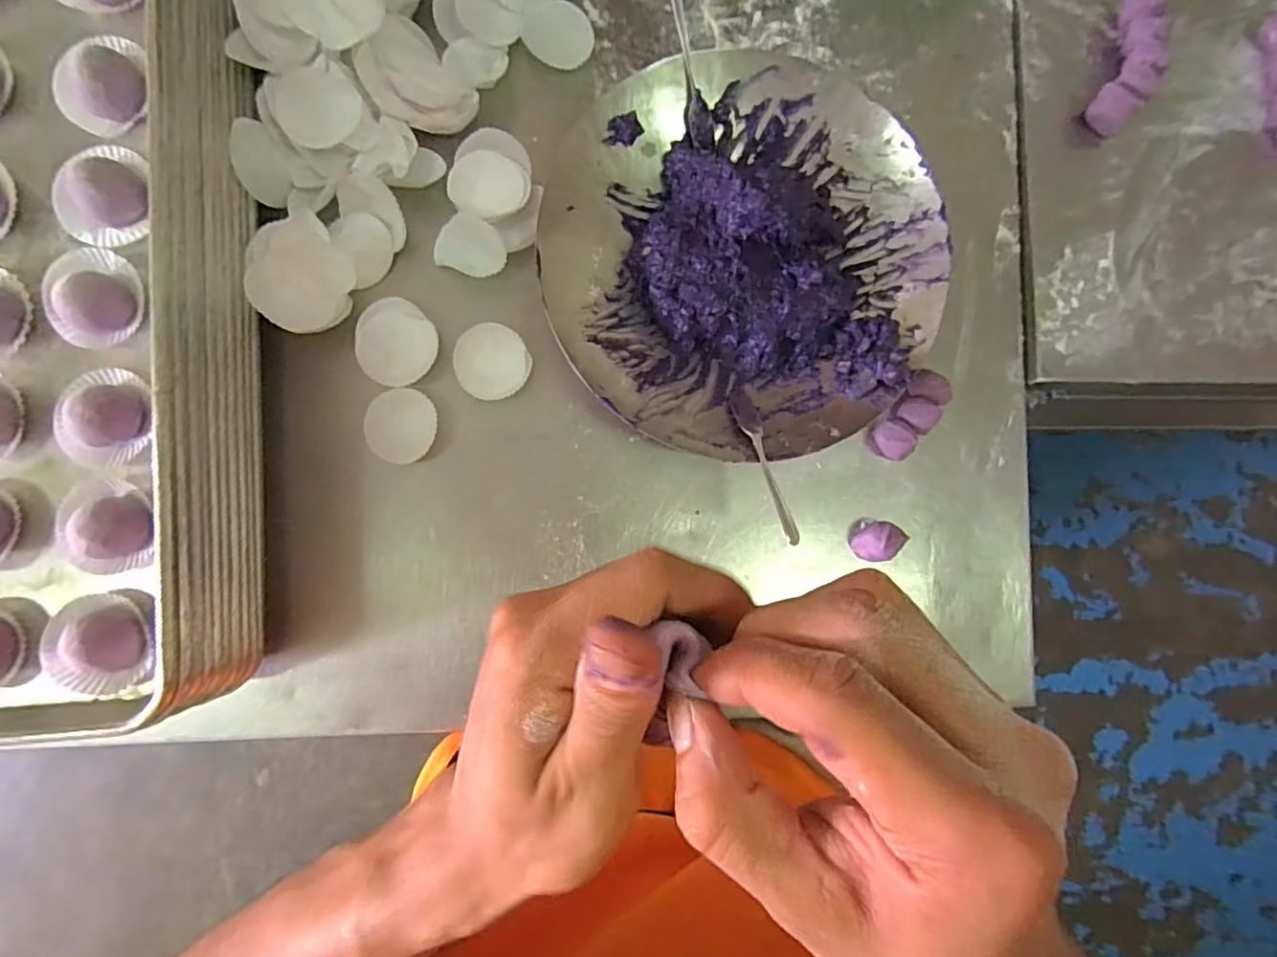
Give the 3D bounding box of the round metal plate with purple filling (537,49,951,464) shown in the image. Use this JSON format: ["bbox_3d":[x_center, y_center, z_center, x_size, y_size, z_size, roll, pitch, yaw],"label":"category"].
[{"bbox_3d":[0.080,-0.170,0.458,0.298,0.064,0.298,0,88,-5],"label":"round metal plate with purple filling"}]

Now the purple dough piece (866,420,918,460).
[{"bbox_3d":[0.217,-0.032,0.490,0.034,0.024,0.030,42,85,-2],"label":"purple dough piece"}]

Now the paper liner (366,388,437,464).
[{"bbox_3d":[-0.187,-0.041,0.453,0.051,0.008,0.057,11,87,-4],"label":"paper liner"}]

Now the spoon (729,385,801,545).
[{"bbox_3d":[0.093,-0.014,0.429,0.019,0.008,0.138,-10,60,-4],"label":"spoon"}]

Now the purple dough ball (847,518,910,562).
[{"bbox_3d":[0.199,0.052,0.482,0.033,0.032,0.035,0,88,-5],"label":"purple dough ball"}]

